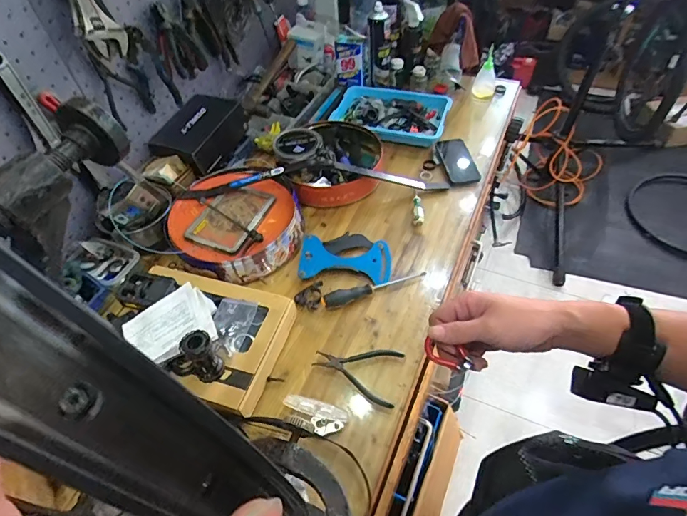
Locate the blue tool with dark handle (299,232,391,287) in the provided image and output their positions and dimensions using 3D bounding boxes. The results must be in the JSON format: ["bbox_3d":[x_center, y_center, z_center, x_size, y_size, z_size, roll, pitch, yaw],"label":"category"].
[{"bbox_3d":[0.006,-0.004,0.891,0.192,0.035,0.133,4,51,8],"label":"blue tool with dark handle"}]

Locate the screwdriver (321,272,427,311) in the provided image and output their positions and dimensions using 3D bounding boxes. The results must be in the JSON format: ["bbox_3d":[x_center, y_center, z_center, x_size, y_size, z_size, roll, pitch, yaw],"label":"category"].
[{"bbox_3d":[0.063,0.056,0.835,0.223,0.035,0.023,-21,52,-12],"label":"screwdriver"}]

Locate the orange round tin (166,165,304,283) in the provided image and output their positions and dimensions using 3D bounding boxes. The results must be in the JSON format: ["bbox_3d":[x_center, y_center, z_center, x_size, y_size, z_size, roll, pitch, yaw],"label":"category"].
[{"bbox_3d":[-0.238,-0.086,0.935,0.280,0.085,0.298,-15,50,-8],"label":"orange round tin"}]

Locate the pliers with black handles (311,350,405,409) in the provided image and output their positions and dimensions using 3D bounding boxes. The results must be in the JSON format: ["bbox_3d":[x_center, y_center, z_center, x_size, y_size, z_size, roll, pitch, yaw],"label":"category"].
[{"bbox_3d":[0.022,0.198,0.727,0.150,0.018,0.099,8,51,11],"label":"pliers with black handles"}]

